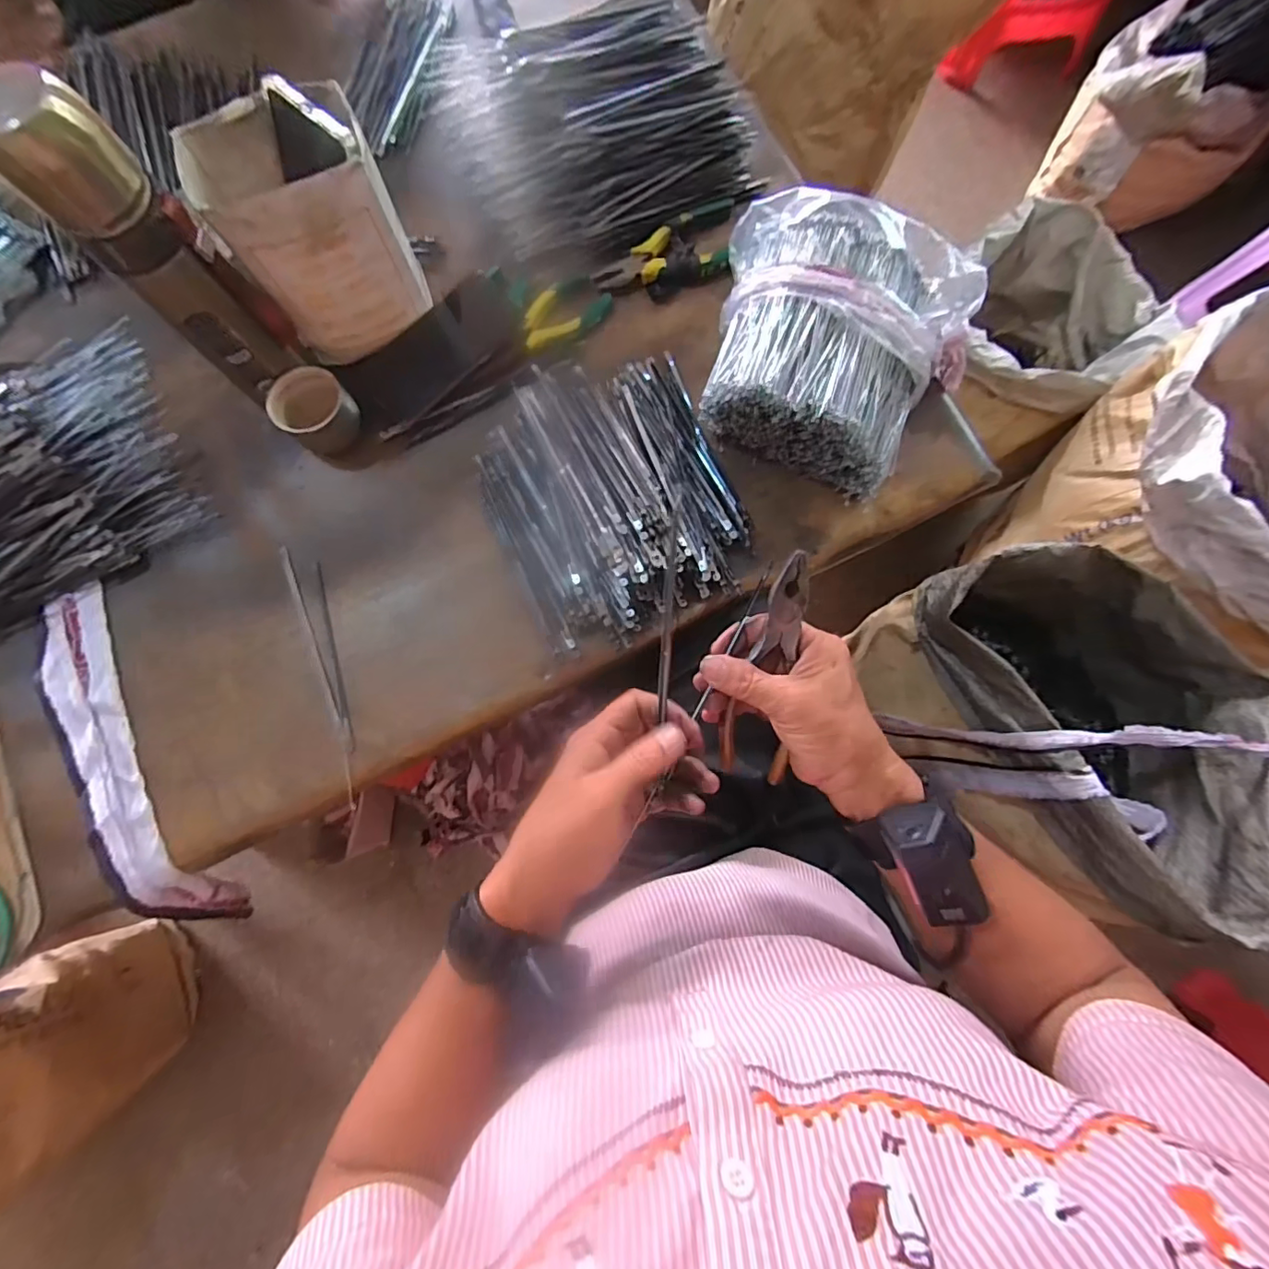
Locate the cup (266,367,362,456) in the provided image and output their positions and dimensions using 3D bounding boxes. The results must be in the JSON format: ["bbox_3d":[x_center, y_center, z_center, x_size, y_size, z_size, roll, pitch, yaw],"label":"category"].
[{"bbox_3d":[-0.285,-0.199,0.493,0.062,0.038,0.065,0,79,0],"label":"cup"}]

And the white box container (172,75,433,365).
[{"bbox_3d":[-0.254,-0.322,0.451,0.122,0.146,0.099,-21,80,-4],"label":"white box container"}]

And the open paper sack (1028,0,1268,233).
[{"bbox_3d":[1.101,-1.055,1.131,0.379,0.337,0.242,33,81,6],"label":"open paper sack"}]

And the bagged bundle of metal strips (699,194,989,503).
[{"bbox_3d":[0.169,-0.249,0.469,0.227,0.084,0.203,23,80,4],"label":"bagged bundle of metal strips"}]

